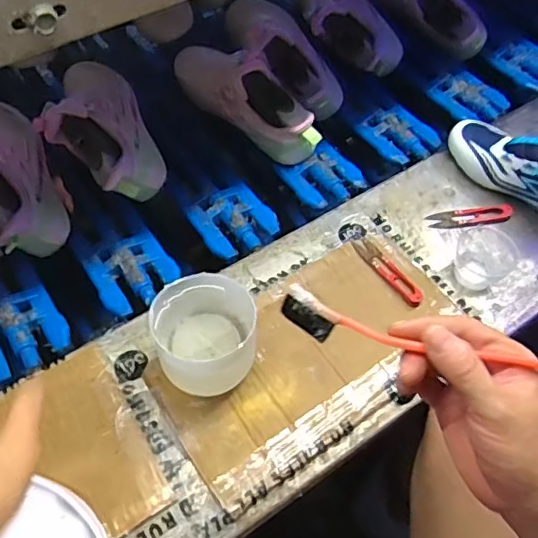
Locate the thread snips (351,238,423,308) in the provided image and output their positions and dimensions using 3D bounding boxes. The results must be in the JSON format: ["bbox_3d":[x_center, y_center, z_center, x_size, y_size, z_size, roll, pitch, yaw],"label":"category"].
[{"bbox_3d":[0.132,0.002,0.625,0.023,0.010,0.100,-30,64,-19],"label":"thread snips"}]

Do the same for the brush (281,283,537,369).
[{"bbox_3d":[0.091,0.046,0.355,0.170,0.019,0.024,15,59,7],"label":"brush"}]

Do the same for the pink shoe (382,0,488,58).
[{"bbox_3d":[0.242,-0.430,0.894,0.079,0.074,0.263,-28,63,-18],"label":"pink shoe"}]

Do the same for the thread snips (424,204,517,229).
[{"bbox_3d":[0.243,-0.063,0.676,0.101,0.011,0.025,-5,58,-5],"label":"thread snips"}]

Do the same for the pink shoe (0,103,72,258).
[{"bbox_3d":[-0.323,-0.122,0.681,0.104,0.096,0.275,-21,61,-15],"label":"pink shoe"}]

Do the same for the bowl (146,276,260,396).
[{"bbox_3d":[-0.060,0.064,0.534,0.093,0.086,0.089,1,58,-2],"label":"bowl"}]

